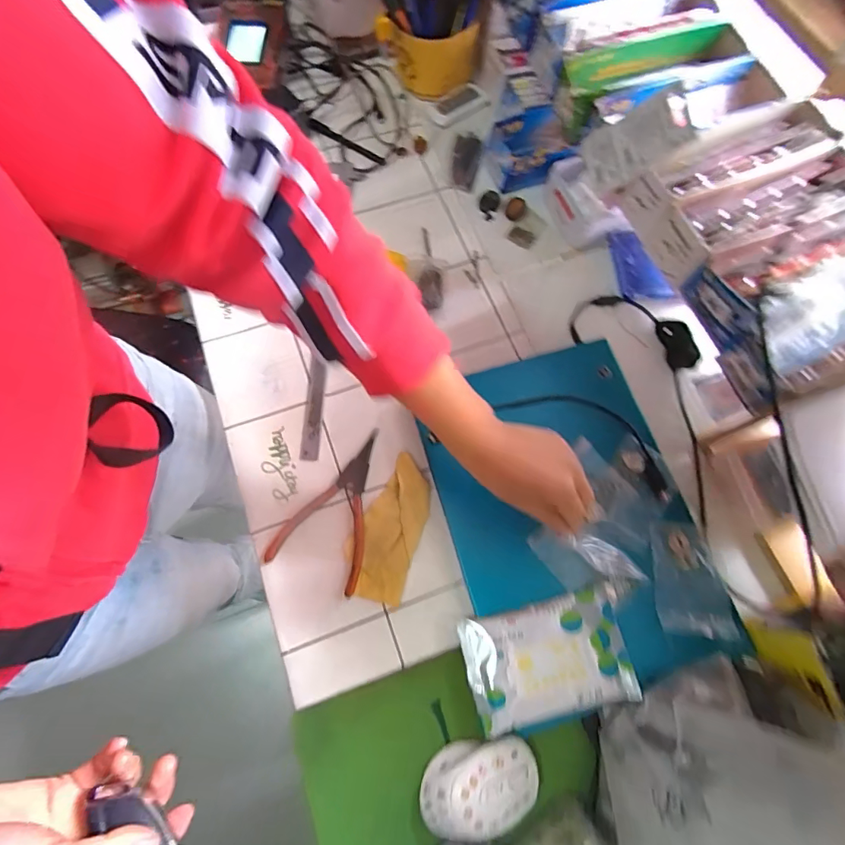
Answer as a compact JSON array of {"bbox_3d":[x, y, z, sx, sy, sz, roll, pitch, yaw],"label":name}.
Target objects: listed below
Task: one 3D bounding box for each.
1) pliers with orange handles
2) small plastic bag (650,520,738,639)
[{"bbox_3d":[-0.085,0.083,0.489,0.097,0.017,0.161,21,73,7],"label":"pliers with orange handles"},{"bbox_3d":[0.258,0.149,0.449,0.070,0.014,0.101,3,69,-2],"label":"small plastic bag"}]

